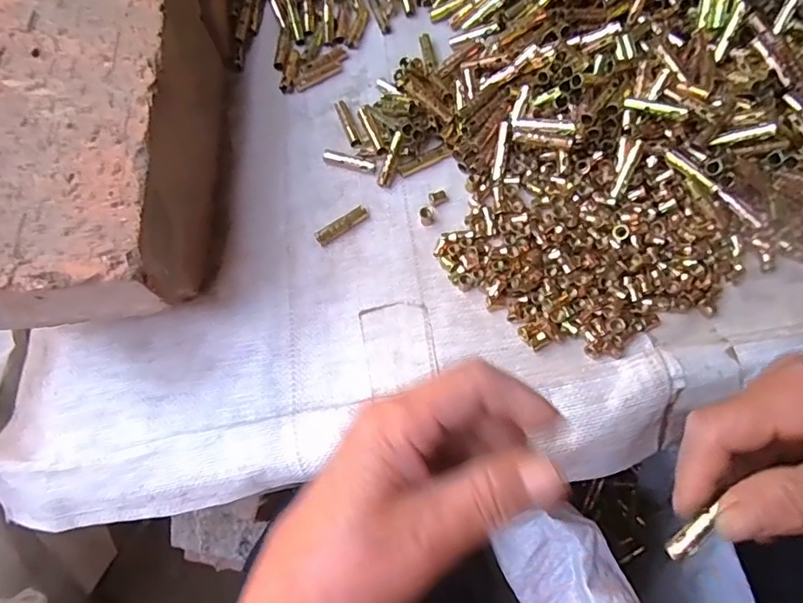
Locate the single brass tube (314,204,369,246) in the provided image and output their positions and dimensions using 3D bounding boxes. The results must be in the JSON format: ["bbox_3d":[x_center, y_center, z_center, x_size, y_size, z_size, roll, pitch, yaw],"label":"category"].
[{"bbox_3d":[-0.041,-0.053,0.355,0.039,0.010,0.009,-33,73,-10],"label":"single brass tube"}]

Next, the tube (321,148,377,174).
[{"bbox_3d":[-0.038,-0.102,0.375,0.040,0.007,0.007,17,72,7],"label":"tube"}]

